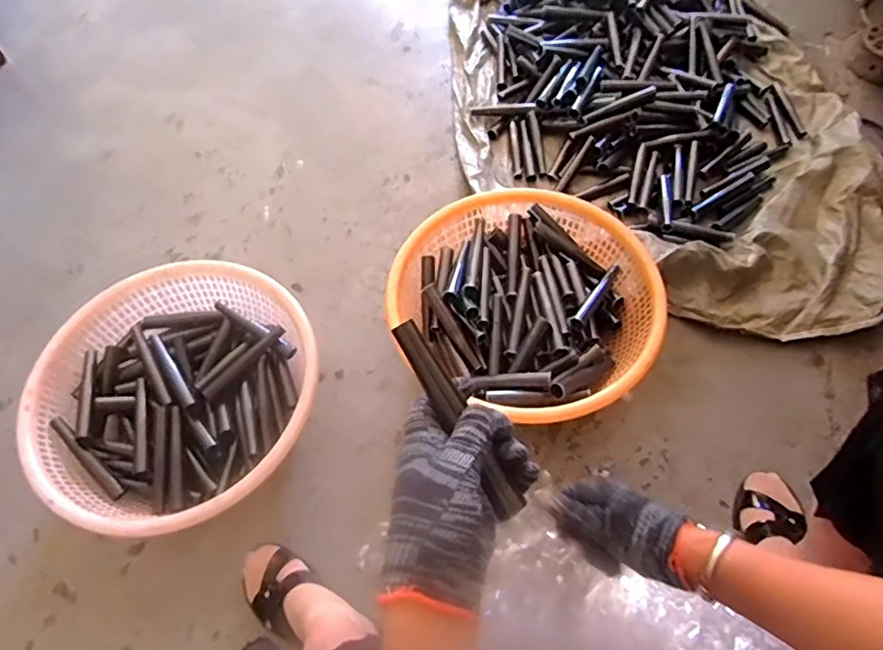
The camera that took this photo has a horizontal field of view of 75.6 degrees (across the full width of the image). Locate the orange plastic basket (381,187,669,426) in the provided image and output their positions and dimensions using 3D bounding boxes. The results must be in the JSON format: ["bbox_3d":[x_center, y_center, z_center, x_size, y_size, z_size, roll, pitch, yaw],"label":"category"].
[{"bbox_3d":[0.140,-0.042,0.913,0.405,0.110,0.344,28,66,17],"label":"orange plastic basket"}]

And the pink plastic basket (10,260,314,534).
[{"bbox_3d":[-0.388,0.106,0.858,0.387,0.124,0.384,-1,61,2],"label":"pink plastic basket"}]

